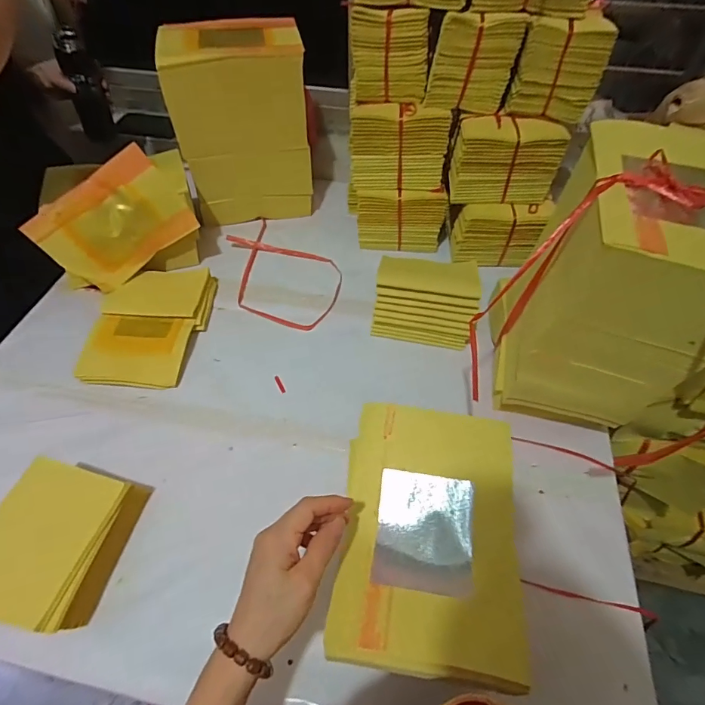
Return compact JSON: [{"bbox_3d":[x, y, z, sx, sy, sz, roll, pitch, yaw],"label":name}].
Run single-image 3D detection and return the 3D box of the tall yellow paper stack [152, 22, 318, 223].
[{"bbox_3d":[-0.209,-0.437,0.825,0.230,0.311,0.138,-9,53,-7],"label":"tall yellow paper stack"}]

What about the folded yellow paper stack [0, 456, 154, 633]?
[{"bbox_3d":[-0.342,0.217,0.492,0.121,0.111,0.170,11,53,8],"label":"folded yellow paper stack"}]

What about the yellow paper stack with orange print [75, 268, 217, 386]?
[{"bbox_3d":[-0.336,-0.050,0.708,0.164,0.029,0.231,4,52,3],"label":"yellow paper stack with orange print"}]

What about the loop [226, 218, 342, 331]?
[{"bbox_3d":[-0.140,-0.153,0.807,0.290,0.036,0.199,34,56,22],"label":"loop"}]

